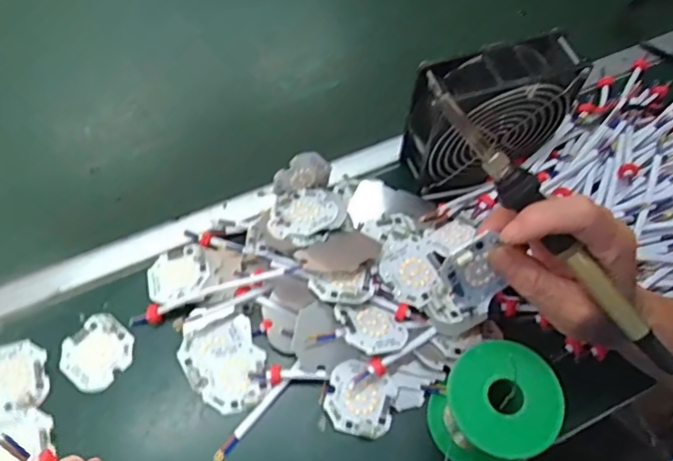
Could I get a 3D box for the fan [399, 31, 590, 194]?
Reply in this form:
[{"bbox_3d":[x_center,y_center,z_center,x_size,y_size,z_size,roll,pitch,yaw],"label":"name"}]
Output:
[{"bbox_3d":[0.115,-0.089,0.434,0.122,0.100,0.054,-11,62,-7],"label":"fan"}]

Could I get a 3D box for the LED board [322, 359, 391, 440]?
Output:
[{"bbox_3d":[0.017,0.117,0.391,0.046,0.007,0.047,16,82,1],"label":"LED board"}]

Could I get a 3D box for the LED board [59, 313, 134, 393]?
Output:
[{"bbox_3d":[-0.173,0.088,0.410,0.049,0.004,0.049,37,66,17],"label":"LED board"}]

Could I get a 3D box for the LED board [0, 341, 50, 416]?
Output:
[{"bbox_3d":[-0.228,0.103,0.397,0.046,0.004,0.048,-15,62,-9],"label":"LED board"}]

